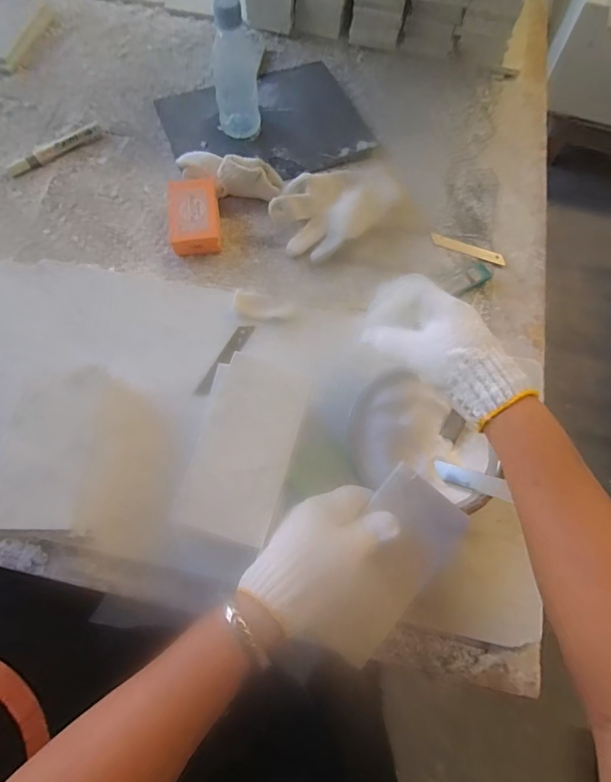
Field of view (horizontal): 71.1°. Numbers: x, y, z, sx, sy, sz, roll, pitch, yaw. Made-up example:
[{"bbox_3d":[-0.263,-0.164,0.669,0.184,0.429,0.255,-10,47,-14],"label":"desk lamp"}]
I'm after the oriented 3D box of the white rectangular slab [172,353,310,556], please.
[{"bbox_3d":[-0.051,0.044,0.358,0.081,0.010,0.150,14,69,2],"label":"white rectangular slab"}]

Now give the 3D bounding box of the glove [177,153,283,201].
[{"bbox_3d":[-0.103,-0.280,0.557,0.144,0.053,0.042,18,68,6],"label":"glove"}]

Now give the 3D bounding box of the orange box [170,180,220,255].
[{"bbox_3d":[-0.137,-0.216,0.537,0.058,0.033,0.100,-6,69,-5],"label":"orange box"}]

